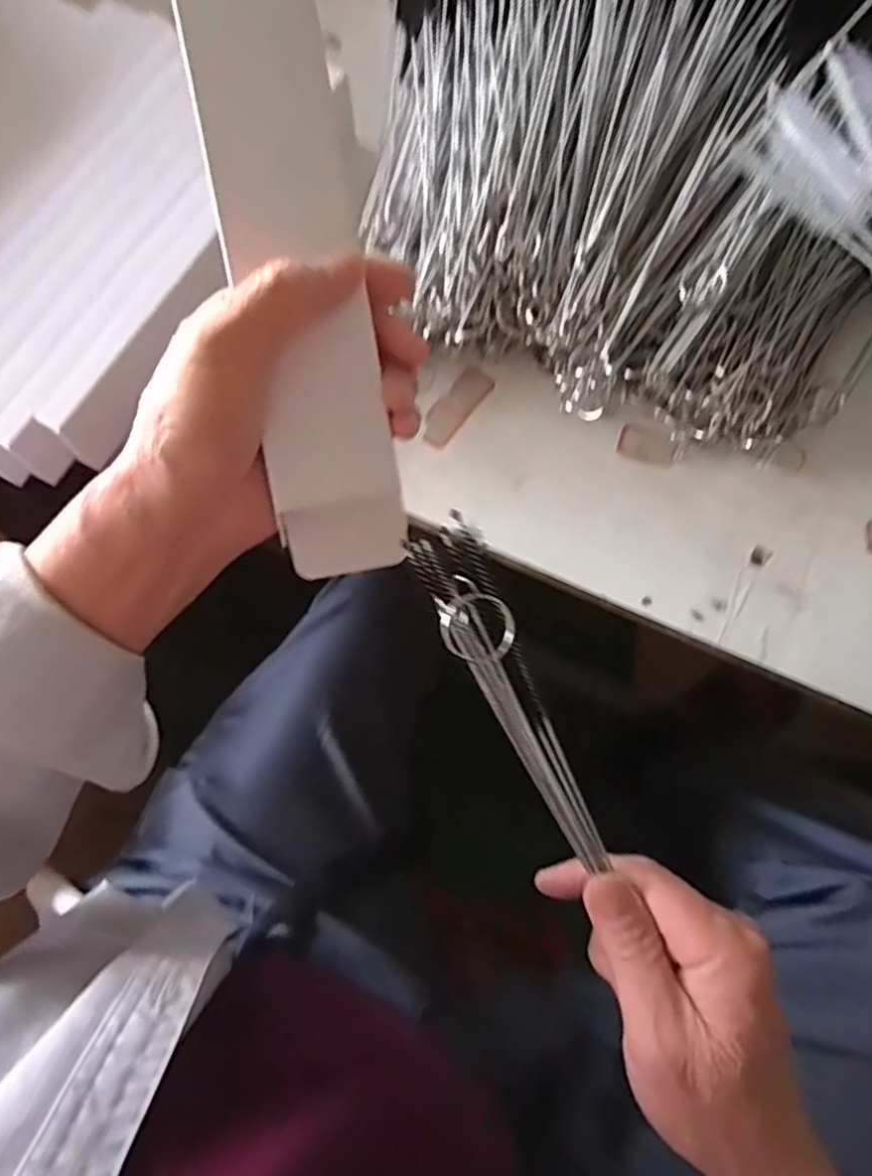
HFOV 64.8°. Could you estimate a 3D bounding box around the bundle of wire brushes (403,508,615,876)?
[{"bbox_3d":[0.033,0.046,0.267,0.028,0.021,0.150,-29,104,-8],"label":"bundle of wire brushes"}]

